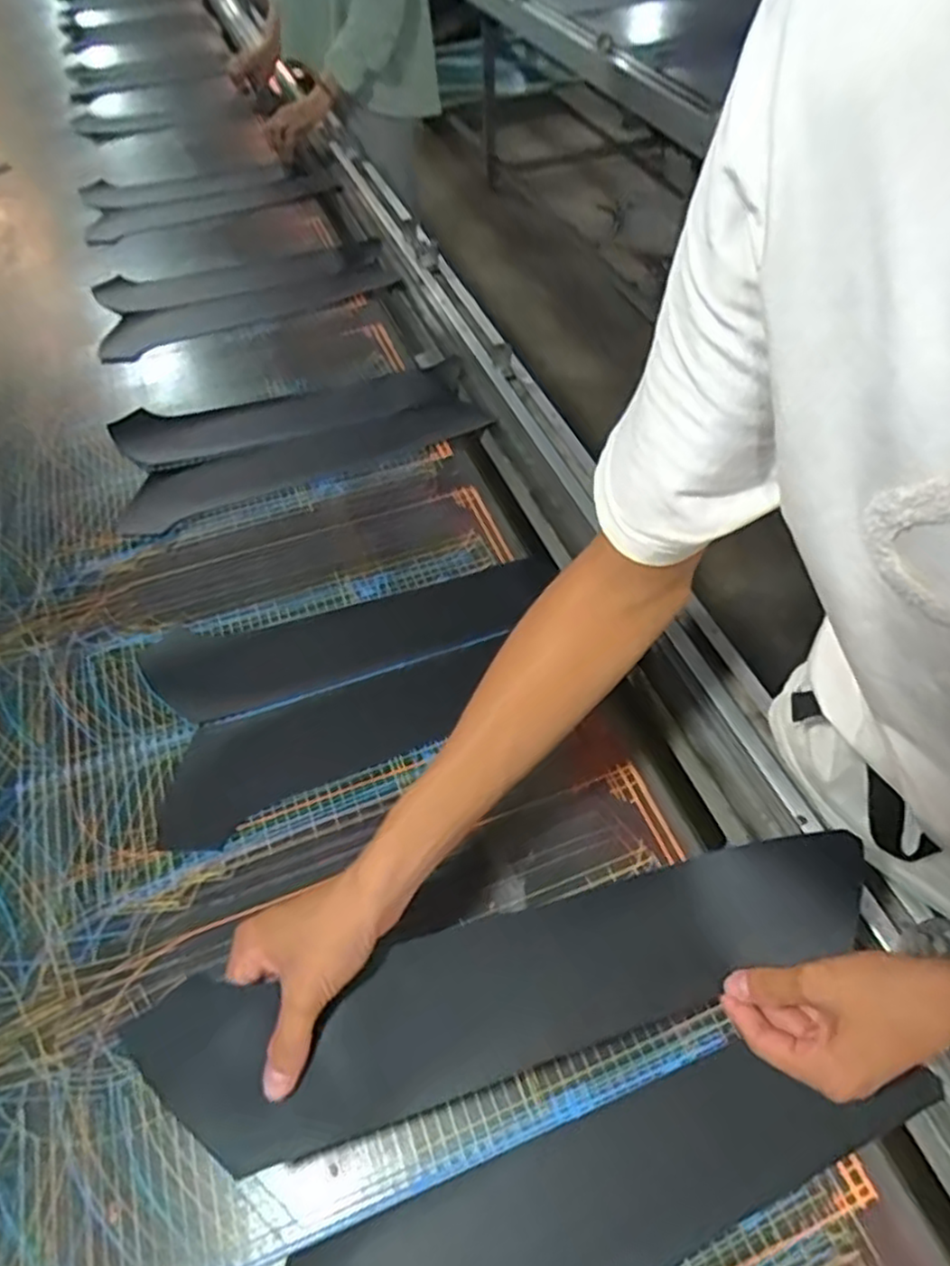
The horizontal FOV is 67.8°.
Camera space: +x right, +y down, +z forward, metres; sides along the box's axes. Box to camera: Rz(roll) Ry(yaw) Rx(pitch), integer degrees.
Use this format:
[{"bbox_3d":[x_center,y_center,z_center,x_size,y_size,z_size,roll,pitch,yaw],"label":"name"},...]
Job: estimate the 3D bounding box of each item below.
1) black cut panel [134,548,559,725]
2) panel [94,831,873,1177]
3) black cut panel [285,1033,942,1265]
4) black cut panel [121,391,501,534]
[{"bbox_3d":[-0.113,-0.002,0.714,0.412,0.018,0.110,-15,55,-9],"label":"black cut panel"},{"bbox_3d":[0.019,0.219,0.438,0.410,0.058,0.091,-16,55,-5],"label":"panel"},{"bbox_3d":[0.069,0.363,0.449,0.439,0.018,0.109,-22,57,-16],"label":"black cut panel"},{"bbox_3d":[-0.206,-0.226,0.887,0.456,0.010,0.104,-23,57,-14],"label":"black cut panel"}]

